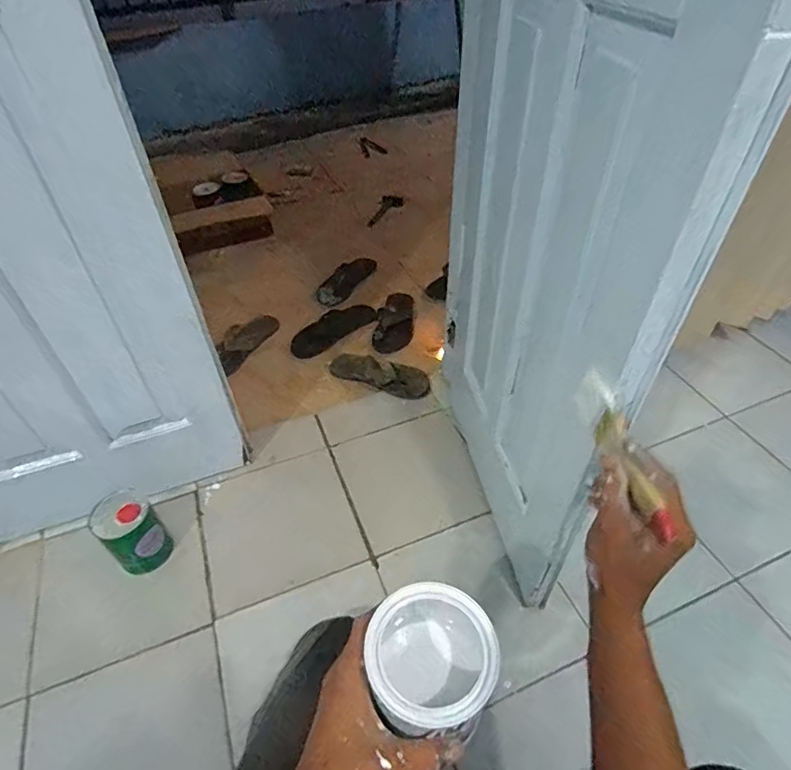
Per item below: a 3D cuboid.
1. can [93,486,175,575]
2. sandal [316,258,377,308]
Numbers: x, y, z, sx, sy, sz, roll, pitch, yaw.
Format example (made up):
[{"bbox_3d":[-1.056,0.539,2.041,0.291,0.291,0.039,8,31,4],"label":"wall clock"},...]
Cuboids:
[{"bbox_3d":[-0.489,0.279,0.940,0.115,0.143,0.095,33,55,30],"label":"can"},{"bbox_3d":[-0.155,-0.362,1.680,0.081,0.069,0.259,30,53,27],"label":"sandal"}]

